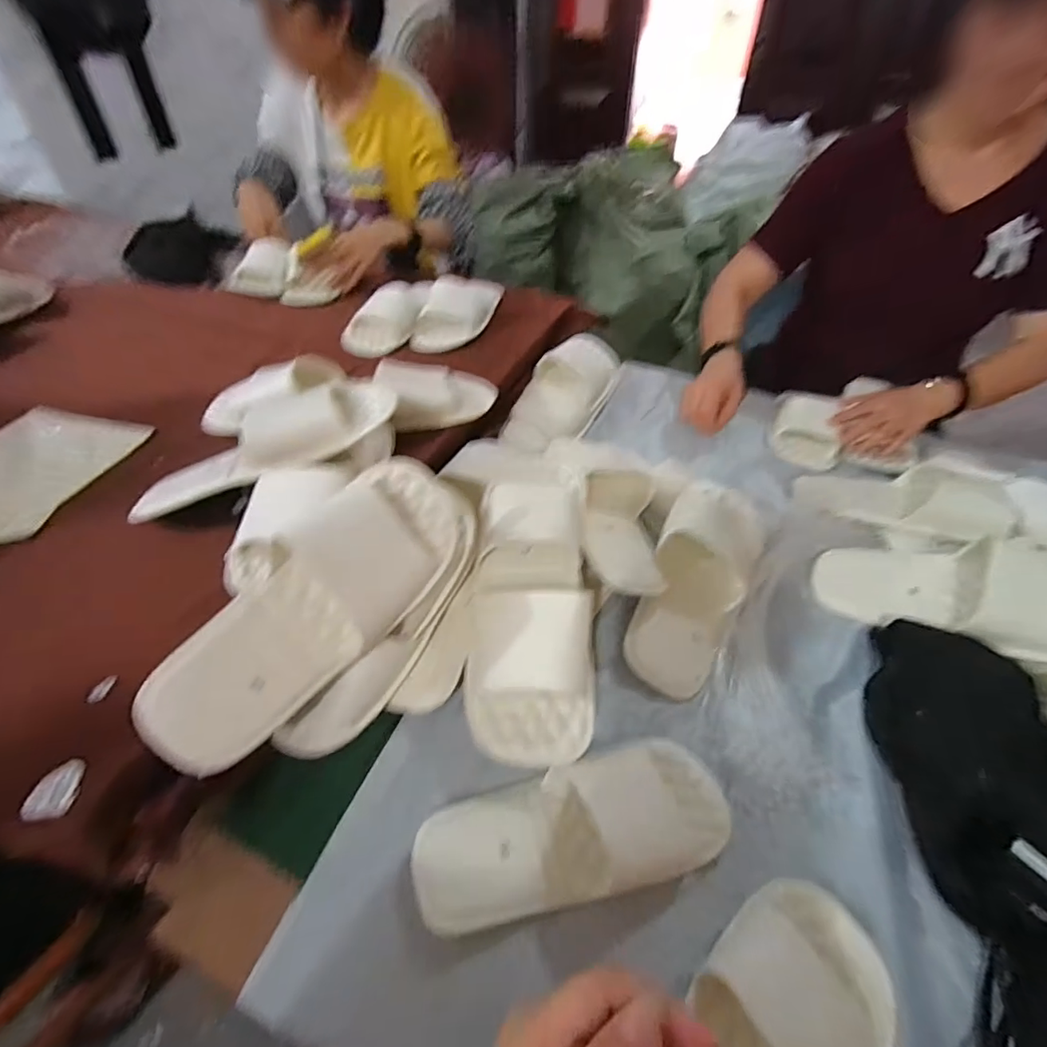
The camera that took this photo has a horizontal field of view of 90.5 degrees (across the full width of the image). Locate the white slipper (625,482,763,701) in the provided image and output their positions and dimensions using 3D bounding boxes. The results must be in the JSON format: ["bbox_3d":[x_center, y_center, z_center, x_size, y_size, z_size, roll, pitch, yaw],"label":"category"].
[{"bbox_3d":[0.190,0.053,0.561,0.102,0.059,0.271,22,47,19],"label":"white slipper"}]

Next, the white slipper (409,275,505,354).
[{"bbox_3d":[-0.101,-0.351,0.835,0.090,0.060,0.216,12,45,10],"label":"white slipper"}]

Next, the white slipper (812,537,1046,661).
[{"bbox_3d":[0.456,0.065,0.538,0.265,0.102,0.123,5,35,46],"label":"white slipper"}]

